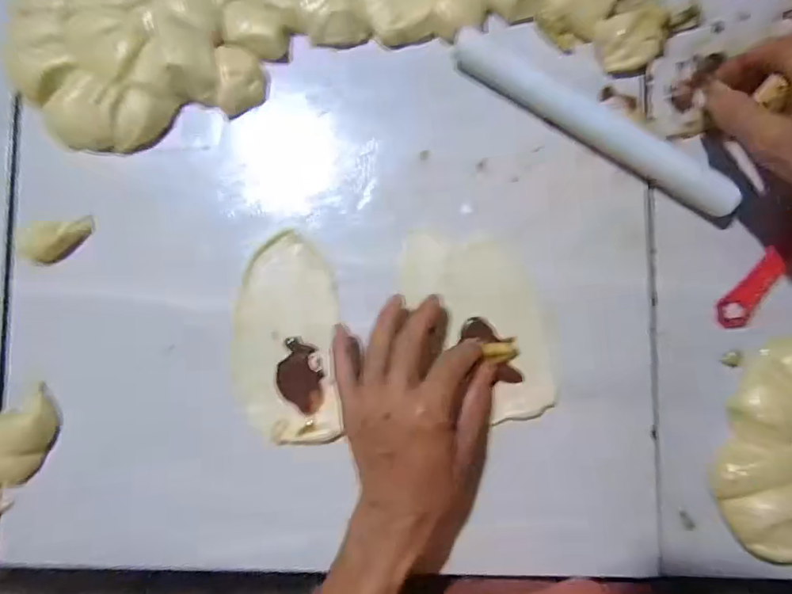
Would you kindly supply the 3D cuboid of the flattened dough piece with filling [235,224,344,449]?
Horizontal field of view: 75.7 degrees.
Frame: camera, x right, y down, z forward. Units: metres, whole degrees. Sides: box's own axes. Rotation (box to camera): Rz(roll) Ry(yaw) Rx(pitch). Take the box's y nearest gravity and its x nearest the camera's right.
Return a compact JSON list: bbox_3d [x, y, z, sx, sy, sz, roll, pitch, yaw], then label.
[{"bbox_3d":[-0.085,0.032,0.387,0.081,0.007,0.153,-4,87,2],"label":"flattened dough piece with filling"}]

